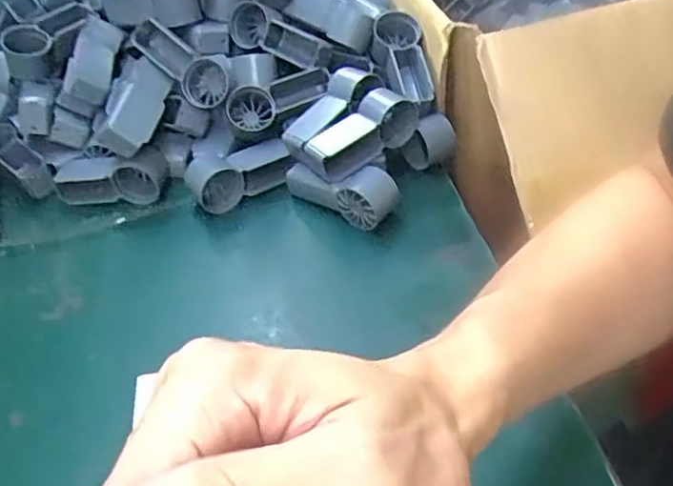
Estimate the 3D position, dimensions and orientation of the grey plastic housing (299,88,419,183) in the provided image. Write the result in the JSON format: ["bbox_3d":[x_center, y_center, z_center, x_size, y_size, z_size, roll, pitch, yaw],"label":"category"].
[{"bbox_3d":[0.019,-0.085,0.512,0.097,0.033,0.038,-31,49,-22],"label":"grey plastic housing"}]

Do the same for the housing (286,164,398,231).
[{"bbox_3d":[0.003,-0.046,0.511,0.088,0.033,0.037,26,54,30],"label":"housing"}]

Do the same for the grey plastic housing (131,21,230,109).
[{"bbox_3d":[-0.135,-0.152,0.564,0.098,0.036,0.038,39,55,4],"label":"grey plastic housing"}]

